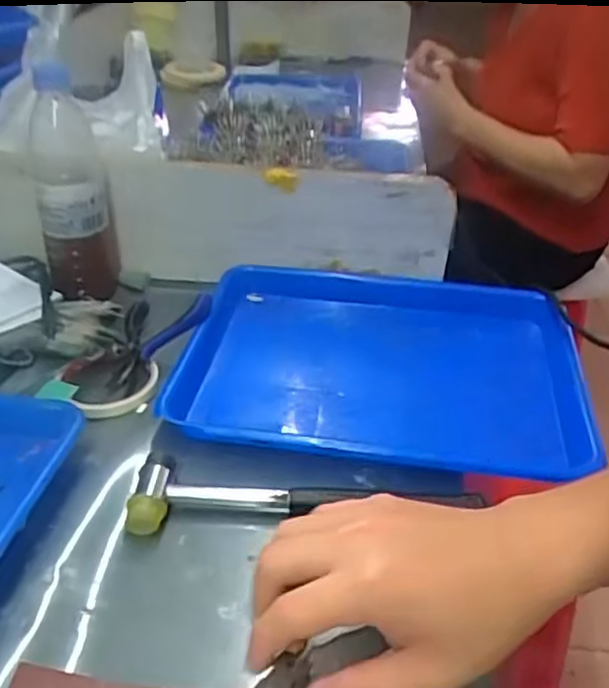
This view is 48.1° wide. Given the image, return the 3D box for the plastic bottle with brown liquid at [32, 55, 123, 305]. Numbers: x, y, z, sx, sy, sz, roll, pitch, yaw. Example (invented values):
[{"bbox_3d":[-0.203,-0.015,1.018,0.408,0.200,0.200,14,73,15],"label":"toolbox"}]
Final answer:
[{"bbox_3d":[-0.221,-0.156,0.649,0.067,0.191,0.068,-11,37,-16],"label":"plastic bottle with brown liquid"}]

